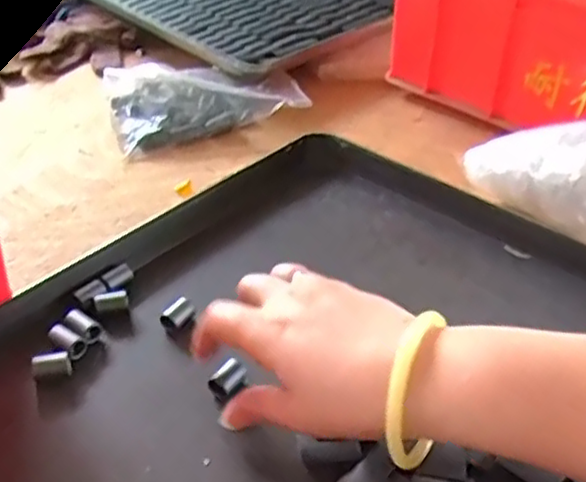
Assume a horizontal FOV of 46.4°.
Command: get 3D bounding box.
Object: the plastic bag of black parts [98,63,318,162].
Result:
[{"bbox_3d":[-0.090,-0.139,0.655,0.178,0.029,0.114,-17,42,-26],"label":"plastic bag of black parts"}]

